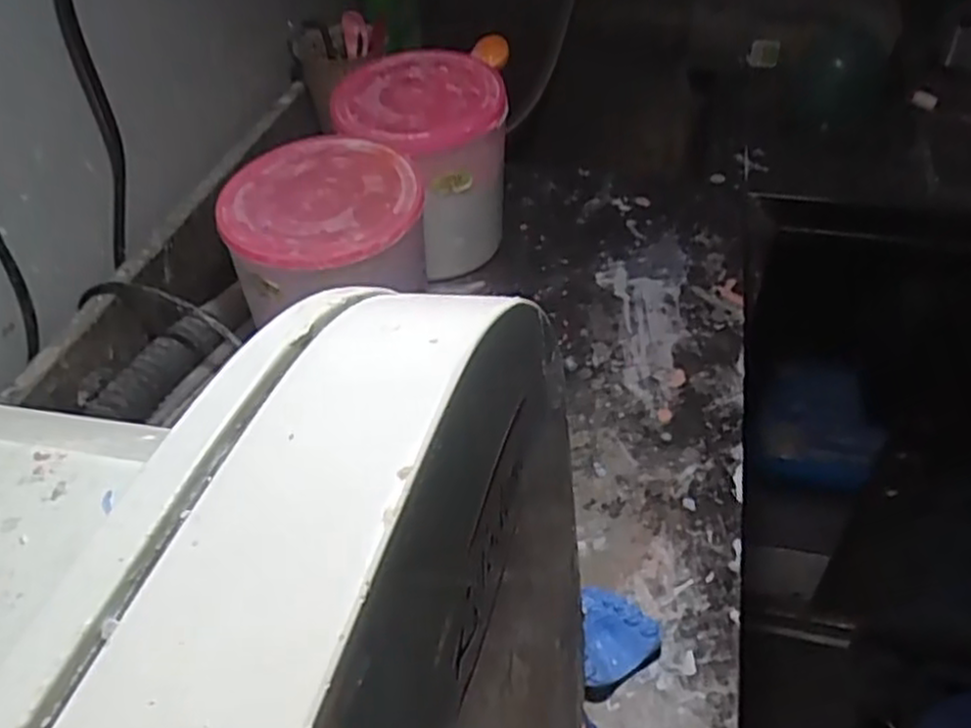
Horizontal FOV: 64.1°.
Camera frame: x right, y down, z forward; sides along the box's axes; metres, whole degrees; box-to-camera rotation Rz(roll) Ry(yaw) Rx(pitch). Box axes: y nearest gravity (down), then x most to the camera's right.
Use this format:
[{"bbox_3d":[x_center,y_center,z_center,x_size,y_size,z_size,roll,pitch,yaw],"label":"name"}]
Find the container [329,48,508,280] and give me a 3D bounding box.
[{"bbox_3d":[-0.058,-0.193,0.755,0.144,0.169,0.142,-2,44,2],"label":"container"}]

